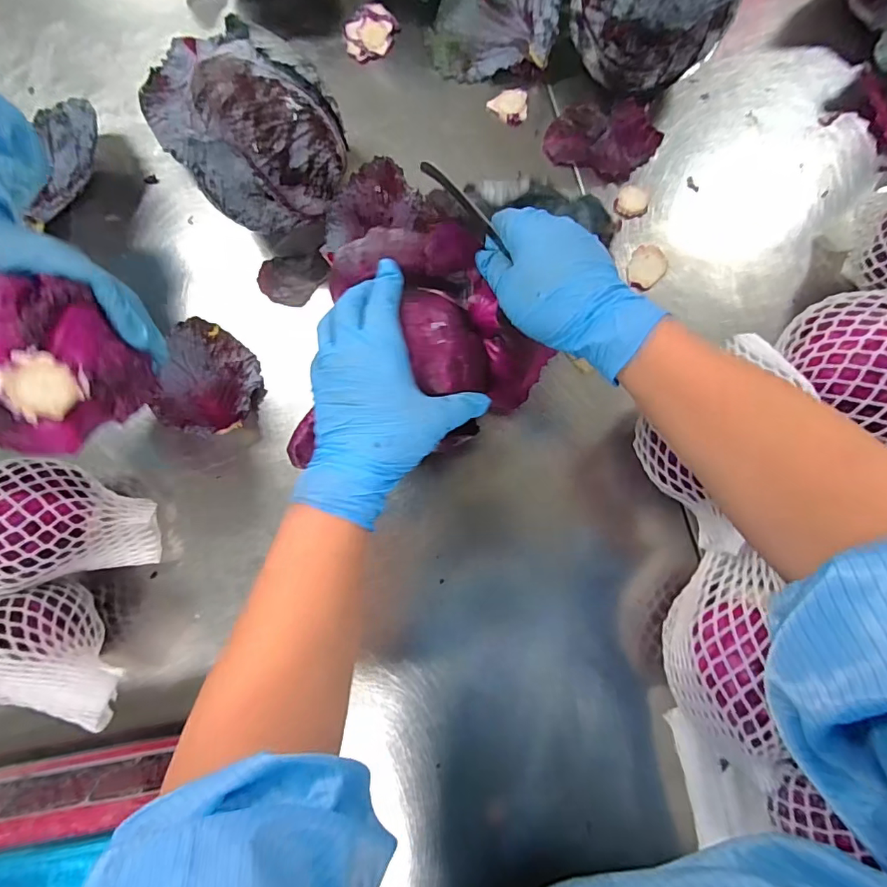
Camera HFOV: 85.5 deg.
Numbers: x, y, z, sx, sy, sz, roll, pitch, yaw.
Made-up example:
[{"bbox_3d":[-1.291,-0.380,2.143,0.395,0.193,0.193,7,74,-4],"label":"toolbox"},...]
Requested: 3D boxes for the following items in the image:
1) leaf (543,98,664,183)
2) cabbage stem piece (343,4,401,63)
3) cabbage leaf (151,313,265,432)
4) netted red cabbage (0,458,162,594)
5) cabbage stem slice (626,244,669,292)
[{"bbox_3d":[0.165,-0.316,0.496,0.110,0.018,0.079,22,84,5],"label":"leaf"},{"bbox_3d":[-0.080,-0.456,0.532,0.060,0.011,0.056,0,82,3],"label":"cabbage stem piece"},{"bbox_3d":[-0.223,-0.062,0.465,0.079,0.041,0.105,9,83,4],"label":"cabbage leaf"},{"bbox_3d":[-0.349,0.069,0.420,0.149,0.104,0.106,-12,82,1],"label":"netted red cabbage"},{"bbox_3d":[0.205,-0.178,0.479,0.035,0.004,0.045,35,85,6],"label":"cabbage stem slice"}]

